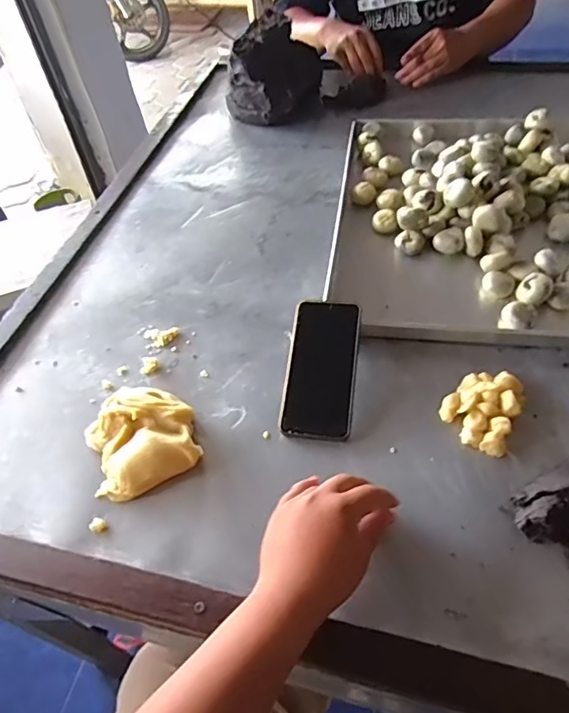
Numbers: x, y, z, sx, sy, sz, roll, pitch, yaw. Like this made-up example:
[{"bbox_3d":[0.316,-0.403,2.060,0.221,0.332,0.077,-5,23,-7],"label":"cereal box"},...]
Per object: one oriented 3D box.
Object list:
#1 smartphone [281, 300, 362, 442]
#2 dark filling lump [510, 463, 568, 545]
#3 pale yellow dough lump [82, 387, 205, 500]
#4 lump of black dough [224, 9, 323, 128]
[{"bbox_3d":[0.043,0.011,0.600,0.080,0.018,0.167,6,67,6],"label":"smartphone"},{"bbox_3d":[0.261,0.130,0.490,0.097,0.036,0.054,-30,54,-17],"label":"dark filling lump"},{"bbox_3d":[-0.157,0.085,0.577,0.113,0.033,0.123,-19,51,-9],"label":"pale yellow dough lump"},{"bbox_3d":[-0.019,-0.569,1.056,0.144,0.137,0.195,18,55,20],"label":"lump of black dough"}]

